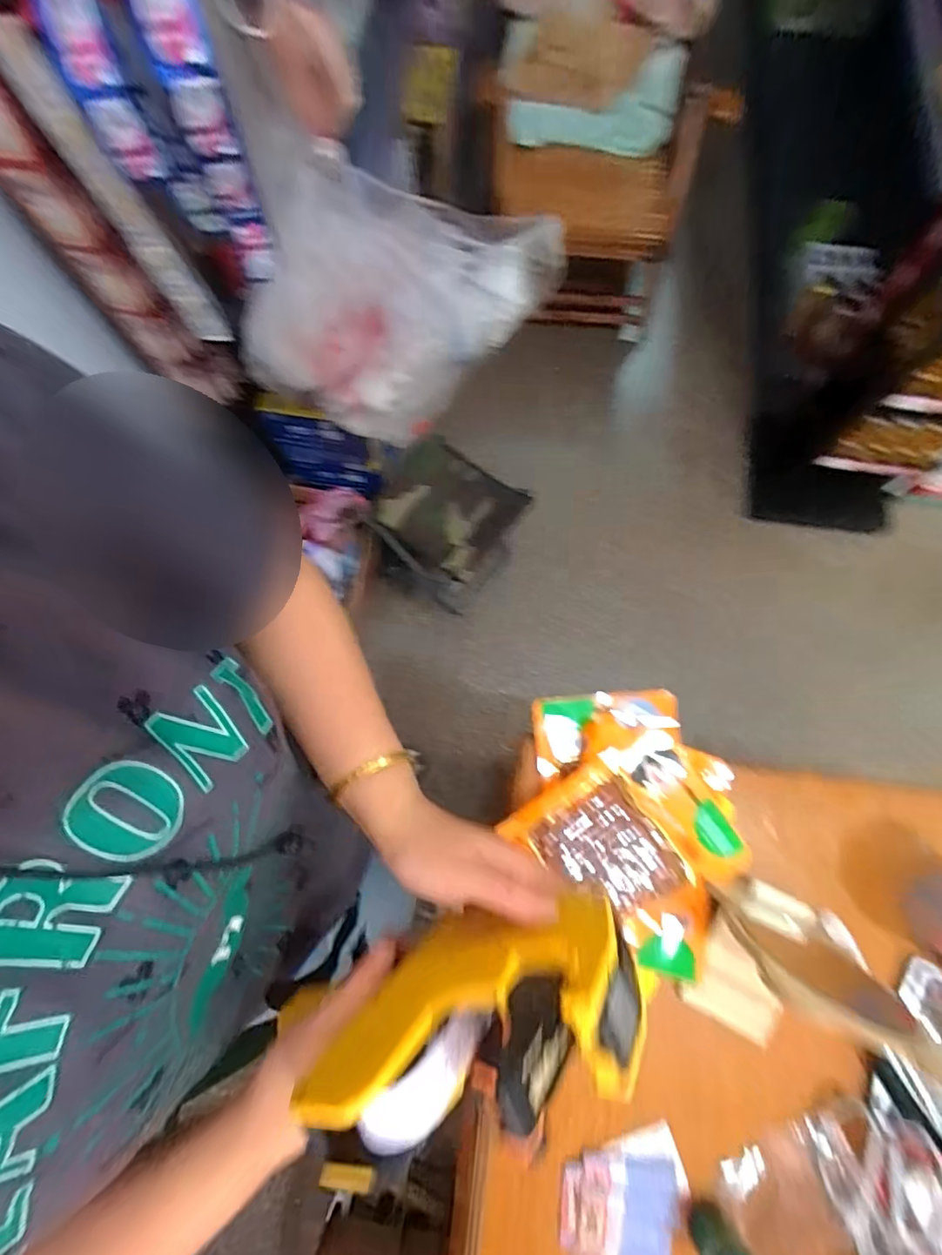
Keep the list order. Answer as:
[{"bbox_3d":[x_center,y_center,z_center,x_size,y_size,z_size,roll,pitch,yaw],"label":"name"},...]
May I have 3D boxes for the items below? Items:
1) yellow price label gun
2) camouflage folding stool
[{"bbox_3d":[0.002,0.196,0.260,0.159,0.100,0.067,-17,76,-6],"label":"yellow price label gun"},{"bbox_3d":[-0.061,-0.234,1.280,0.290,0.276,0.265,32,76,7],"label":"camouflage folding stool"}]

